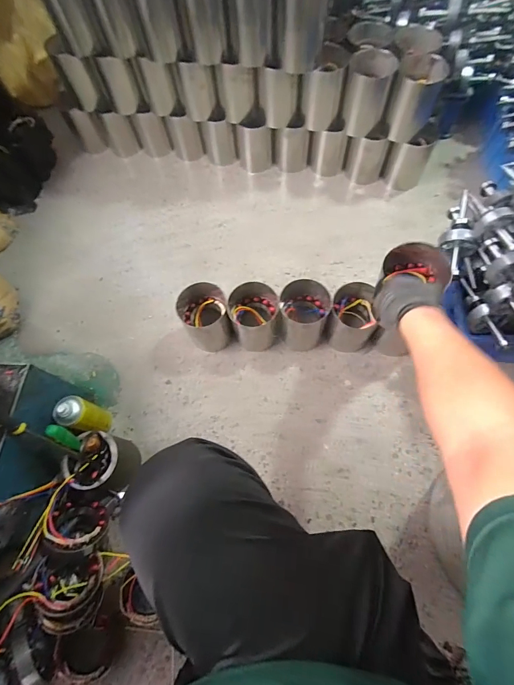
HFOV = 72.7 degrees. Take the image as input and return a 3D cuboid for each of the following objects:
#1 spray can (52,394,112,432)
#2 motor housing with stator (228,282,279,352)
[{"bbox_3d":[-0.389,0.170,0.798,0.059,0.171,0.063,-1,68,3],"label":"spray can"},{"bbox_3d":[-0.003,-0.062,0.881,0.117,0.161,0.109,-1,67,2],"label":"motor housing with stator"}]

